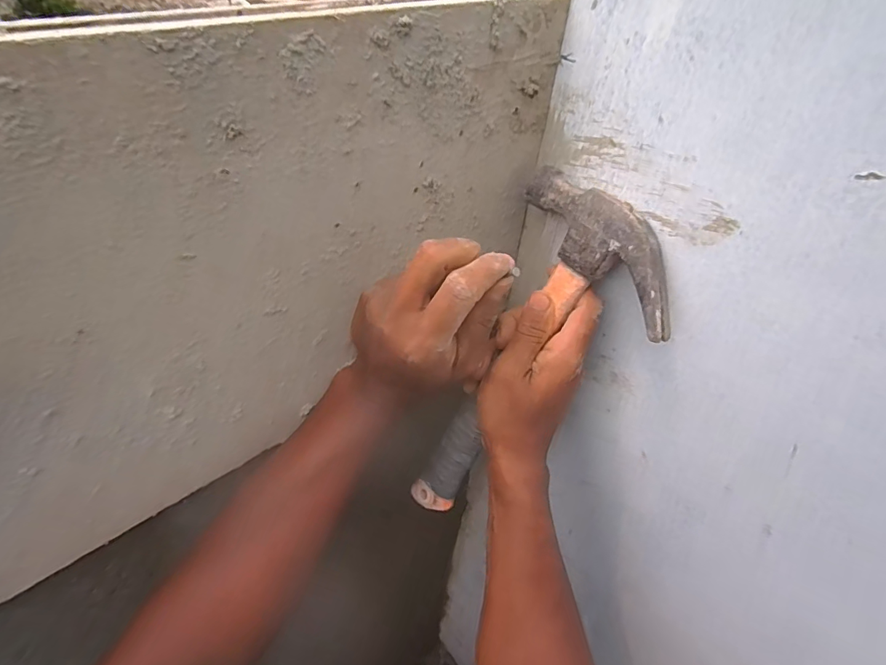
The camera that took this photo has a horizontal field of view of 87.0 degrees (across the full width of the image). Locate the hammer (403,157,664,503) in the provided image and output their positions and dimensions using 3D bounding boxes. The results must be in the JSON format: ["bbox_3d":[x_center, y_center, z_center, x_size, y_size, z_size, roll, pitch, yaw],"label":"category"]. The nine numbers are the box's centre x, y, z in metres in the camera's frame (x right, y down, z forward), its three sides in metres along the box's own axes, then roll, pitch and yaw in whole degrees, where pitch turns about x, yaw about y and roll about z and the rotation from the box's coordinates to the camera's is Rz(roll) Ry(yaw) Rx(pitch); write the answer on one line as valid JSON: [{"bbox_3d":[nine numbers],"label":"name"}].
[{"bbox_3d":[0.052,0.035,0.351,0.030,0.285,0.125,-2,39,-43],"label":"hammer"}]

